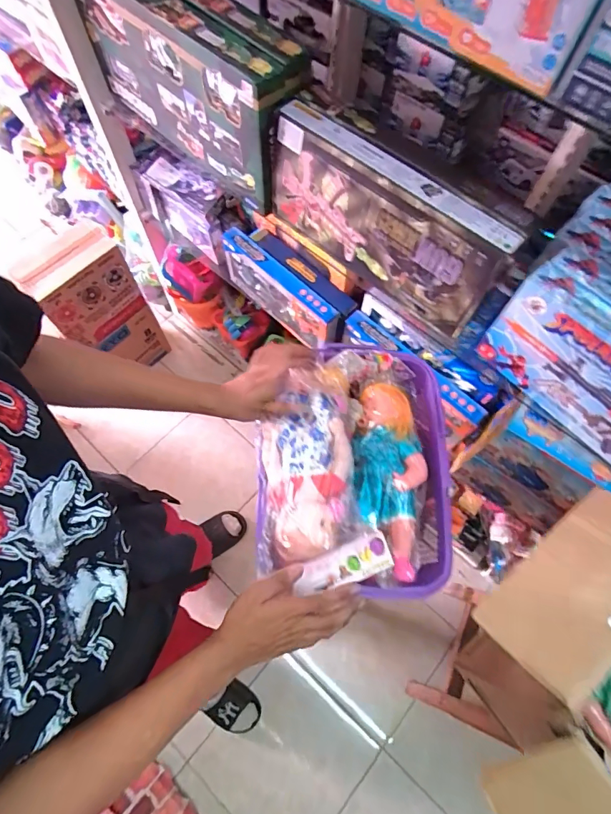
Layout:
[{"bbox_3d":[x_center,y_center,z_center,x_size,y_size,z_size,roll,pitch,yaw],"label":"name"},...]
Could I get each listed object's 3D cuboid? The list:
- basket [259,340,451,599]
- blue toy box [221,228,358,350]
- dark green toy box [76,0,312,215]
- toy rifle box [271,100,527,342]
[{"bbox_3d":[0.078,0.076,0.679,0.290,0.105,0.380,5,67,0],"label":"basket"},{"bbox_3d":[-0.043,-0.293,1.085,0.107,0.159,0.377,-40,73,-17],"label":"blue toy box"},{"bbox_3d":[-0.230,-0.635,0.855,0.537,0.284,0.122,40,71,14],"label":"dark green toy box"},{"bbox_3d":[0.124,-0.313,0.739,0.444,0.200,0.074,40,71,14],"label":"toy rifle box"}]

